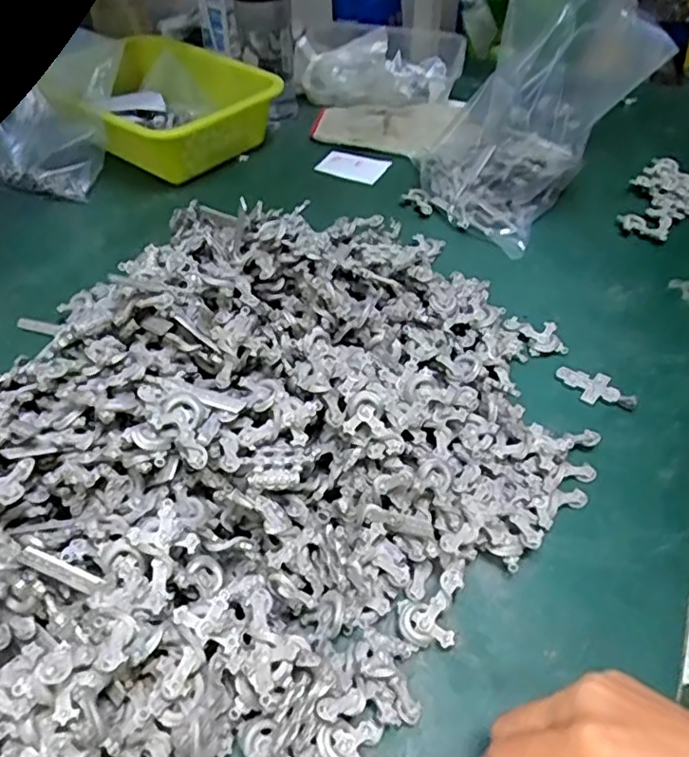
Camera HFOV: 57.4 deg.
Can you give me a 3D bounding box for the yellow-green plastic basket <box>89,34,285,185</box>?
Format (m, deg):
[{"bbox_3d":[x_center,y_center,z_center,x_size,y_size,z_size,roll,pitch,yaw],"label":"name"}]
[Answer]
[{"bbox_3d":[-0.221,-0.320,0.754,0.240,0.079,0.189,30,52,25],"label":"yellow-green plastic basket"}]

